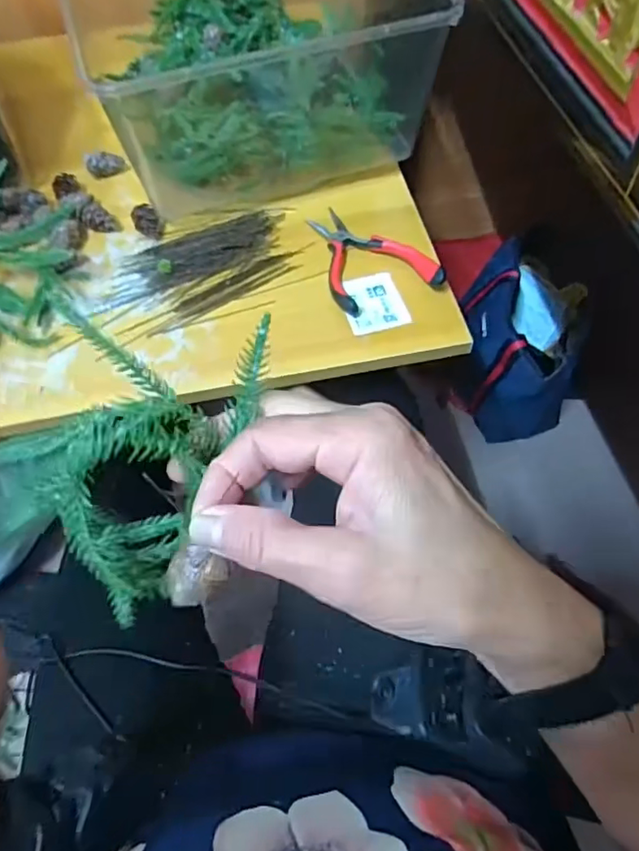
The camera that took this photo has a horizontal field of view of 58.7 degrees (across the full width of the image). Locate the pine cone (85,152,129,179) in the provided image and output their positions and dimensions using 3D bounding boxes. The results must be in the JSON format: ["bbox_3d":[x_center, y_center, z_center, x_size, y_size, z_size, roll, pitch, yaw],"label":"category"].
[{"bbox_3d":[-0.215,-0.265,0.572,0.037,0.018,0.021,-16,61,-7],"label":"pine cone"}]

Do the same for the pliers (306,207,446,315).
[{"bbox_3d":[0.041,-0.155,0.498,0.088,0.020,0.124,-18,61,-7],"label":"pliers"}]

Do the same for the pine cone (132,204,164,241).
[{"bbox_3d":[-0.157,-0.186,0.524,0.025,0.021,0.035,-22,62,-10],"label":"pine cone"}]

